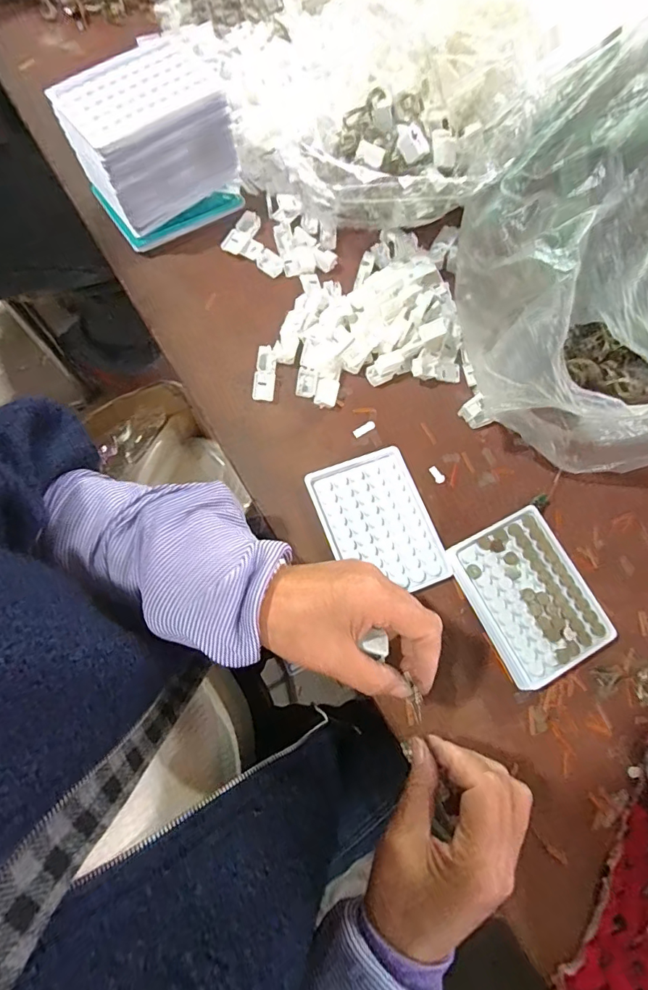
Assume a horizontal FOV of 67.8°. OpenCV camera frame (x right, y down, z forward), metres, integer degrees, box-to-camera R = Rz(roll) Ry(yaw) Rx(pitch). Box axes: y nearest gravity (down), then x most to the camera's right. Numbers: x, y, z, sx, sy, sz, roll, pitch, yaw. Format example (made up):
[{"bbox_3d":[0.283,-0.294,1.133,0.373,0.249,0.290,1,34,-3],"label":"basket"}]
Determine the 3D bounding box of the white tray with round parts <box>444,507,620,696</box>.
[{"bbox_3d":[0.177,0.086,0.421,0.098,0.021,0.130,-26,78,-8],"label":"white tray with round parts"}]

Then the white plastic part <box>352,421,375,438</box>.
[{"bbox_3d":[0.039,-0.064,0.465,0.023,0.004,0.008,-33,79,-10],"label":"white plastic part"}]

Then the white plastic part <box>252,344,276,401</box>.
[{"bbox_3d":[-0.057,-0.117,0.462,0.020,0.004,0.054,3,76,-1],"label":"white plastic part"}]

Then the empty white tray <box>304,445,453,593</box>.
[{"bbox_3d":[0.049,0.027,0.438,0.093,0.012,0.129,-21,77,-7],"label":"empty white tray"}]

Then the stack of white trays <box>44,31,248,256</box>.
[{"bbox_3d":[-0.165,-0.335,0.467,0.143,0.106,0.111,-30,78,-15],"label":"stack of white trays"}]

